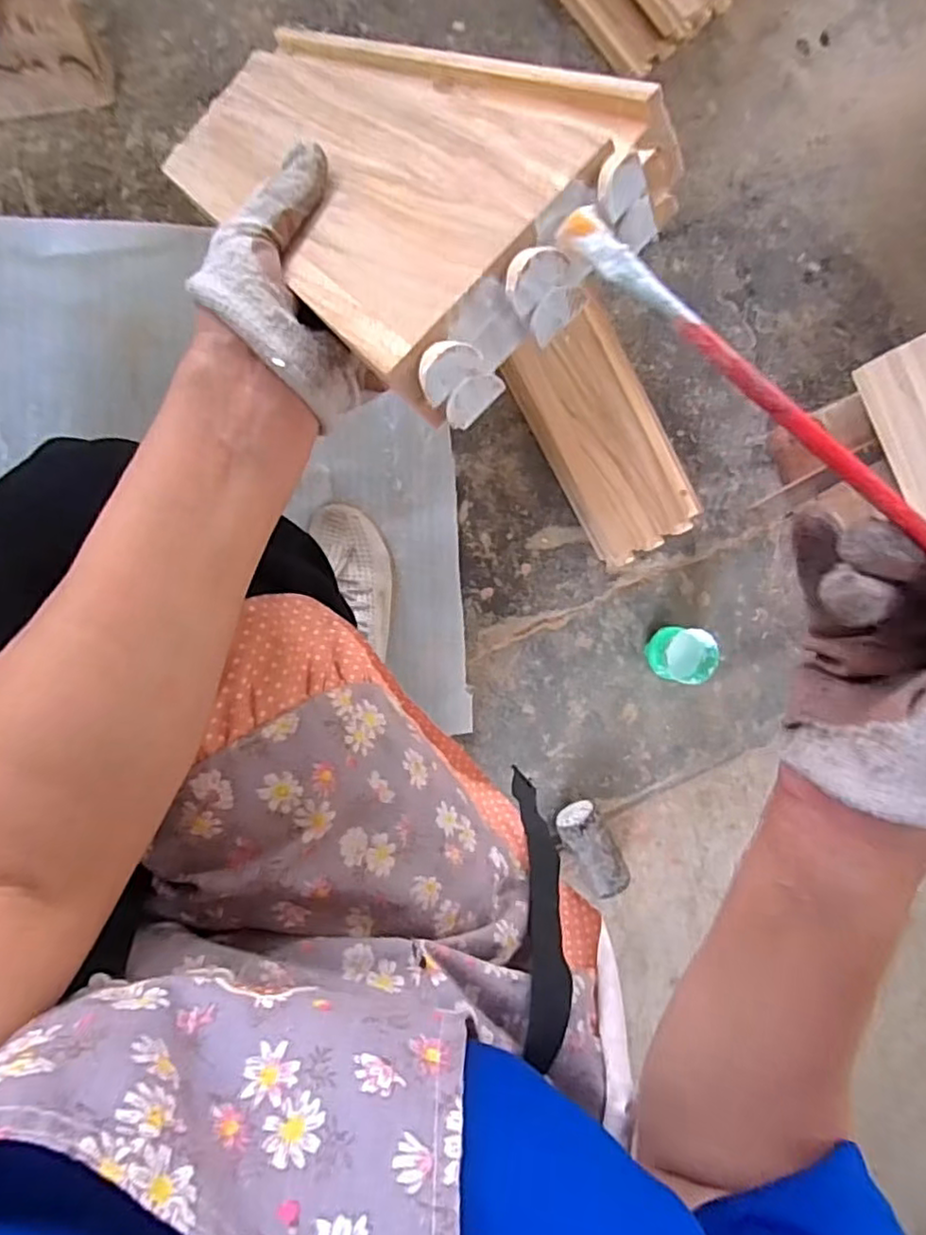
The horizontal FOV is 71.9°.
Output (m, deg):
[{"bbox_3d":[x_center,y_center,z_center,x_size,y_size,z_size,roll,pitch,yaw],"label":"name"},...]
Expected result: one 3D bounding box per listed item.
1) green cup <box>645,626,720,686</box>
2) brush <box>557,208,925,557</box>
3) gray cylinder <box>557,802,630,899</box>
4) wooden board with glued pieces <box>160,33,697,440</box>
[{"bbox_3d":[0.249,0.042,0.739,0.061,0.074,0.061,0,91,-7],"label":"green cup"},{"bbox_3d":[0.124,-0.039,0.192,0.245,0.007,0.011,43,88,2],"label":"brush"},{"bbox_3d":[0.147,0.265,0.740,0.050,0.056,0.103,-29,94,-5],"label":"gray cylinder"},{"bbox_3d":[-0.058,-0.219,0.316,0.119,0.357,0.031,-44,141,7],"label":"wooden board with glued pieces"}]

